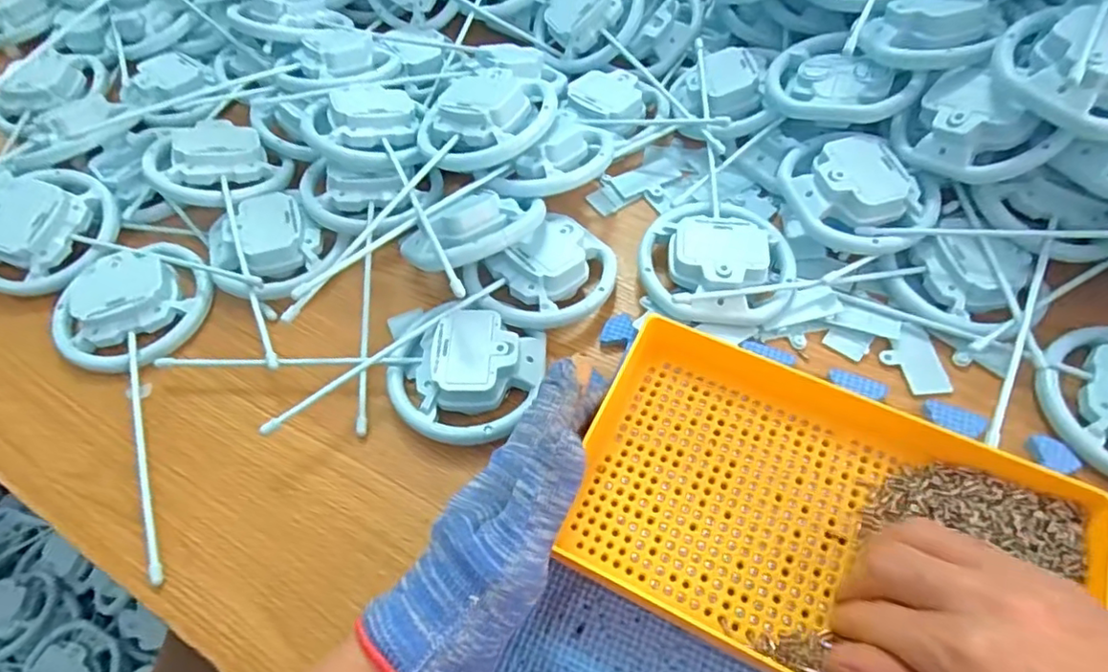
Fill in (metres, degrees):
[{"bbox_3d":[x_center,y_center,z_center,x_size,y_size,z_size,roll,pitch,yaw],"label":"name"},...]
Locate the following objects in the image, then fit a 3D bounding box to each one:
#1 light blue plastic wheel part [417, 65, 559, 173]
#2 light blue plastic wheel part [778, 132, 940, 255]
[{"bbox_3d":[-0.049,-0.157,0.435,0.099,0.030,0.084,-11,58,-4],"label":"light blue plastic wheel part"},{"bbox_3d":[0.203,-0.101,0.408,0.101,0.025,0.080,33,63,22],"label":"light blue plastic wheel part"}]

